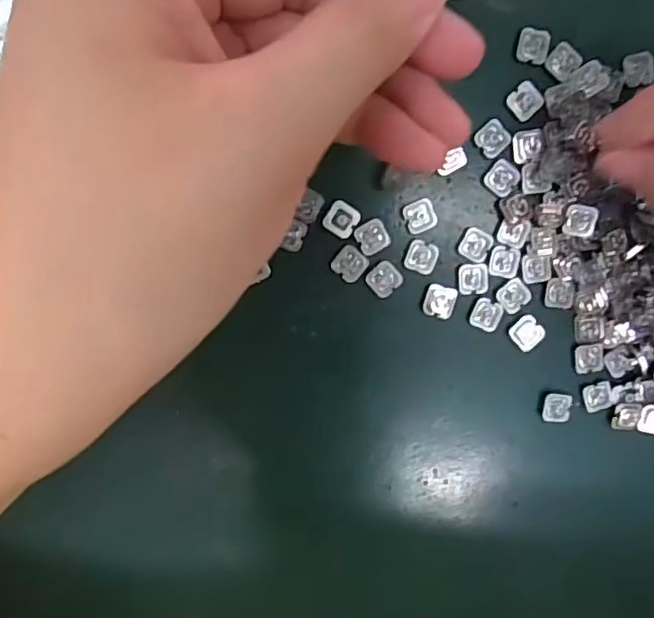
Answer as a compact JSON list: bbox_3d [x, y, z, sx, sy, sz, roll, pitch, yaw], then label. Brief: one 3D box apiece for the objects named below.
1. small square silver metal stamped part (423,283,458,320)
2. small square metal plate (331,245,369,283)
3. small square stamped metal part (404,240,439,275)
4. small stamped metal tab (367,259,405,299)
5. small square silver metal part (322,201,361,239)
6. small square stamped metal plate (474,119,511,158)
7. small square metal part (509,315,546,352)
[{"bbox_3d":[0.038,-0.002,0.202,0.010,0.004,0.011,14,96,-7],"label":"small square silver metal stamped part"},{"bbox_3d":[0.008,-0.015,0.197,0.010,0.004,0.011,40,92,-9],"label":"small square metal plate"},{"bbox_3d":[0.032,-0.017,0.199,0.010,0.004,0.010,18,96,-7],"label":"small square stamped metal part"},{"bbox_3d":[0.019,-0.010,0.199,0.010,0.004,0.010,43,92,-9],"label":"small stamped metal tab"},{"bbox_3d":[0.005,-0.029,0.194,0.010,0.004,0.010,32,94,-8],"label":"small square silver metal part"},{"bbox_3d":[0.054,-0.055,0.194,0.010,0.004,0.010,-43,99,1],"label":"small square stamped metal plate"},{"bbox_3d":[0.069,0.009,0.207,0.010,0.004,0.010,-41,99,1],"label":"small square metal part"}]

